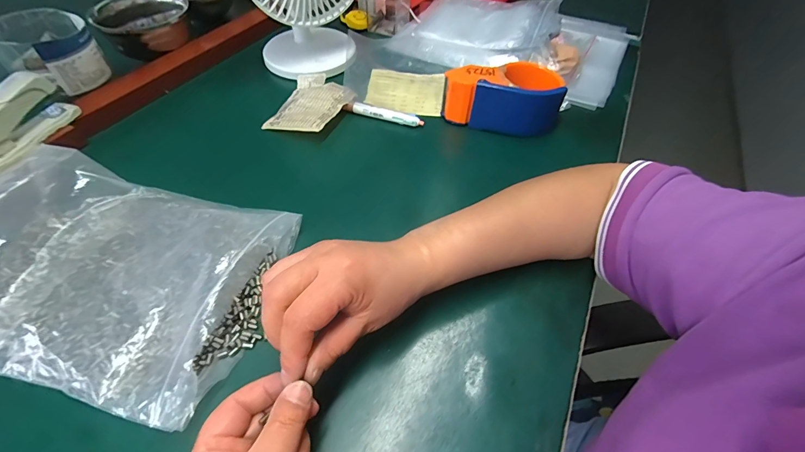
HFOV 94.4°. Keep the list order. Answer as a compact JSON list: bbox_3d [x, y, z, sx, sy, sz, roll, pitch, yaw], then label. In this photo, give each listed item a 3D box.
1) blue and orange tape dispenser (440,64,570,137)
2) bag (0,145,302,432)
[{"bbox_3d":[0.125,-0.161,0.461,0.143,0.060,0.073,7,51,5],"label":"blue and orange tape dispenser"},{"bbox_3d":[-0.231,0.028,0.301,0.240,0.061,0.187,12,52,7],"label":"bag"}]

